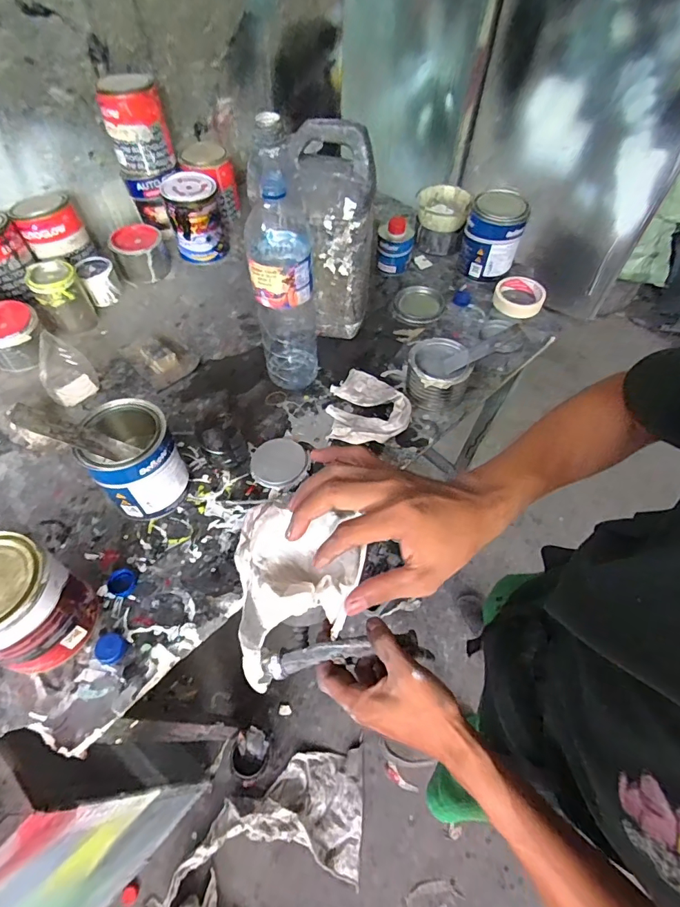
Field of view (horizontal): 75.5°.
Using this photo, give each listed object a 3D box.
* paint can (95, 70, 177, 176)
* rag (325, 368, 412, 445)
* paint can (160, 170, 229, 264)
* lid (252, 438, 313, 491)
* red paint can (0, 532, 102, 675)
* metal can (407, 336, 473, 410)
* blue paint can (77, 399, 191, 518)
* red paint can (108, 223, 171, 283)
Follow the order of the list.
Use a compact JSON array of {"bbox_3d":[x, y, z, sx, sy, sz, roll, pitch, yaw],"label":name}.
[{"bbox_3d":[-0.390,-0.634,0.847,0.113,0.134,0.110,-15,57,-11],"label":"paint can"},{"bbox_3d":[0.047,-0.077,0.702,0.131,0.037,0.141,6,56,3],"label":"rag"},{"bbox_3d":[-0.291,-0.477,0.897,0.108,0.135,0.109,-14,57,-10],"label":"paint can"},{"bbox_3d":[-0.090,0.013,0.653,0.088,0.015,0.083,0,56,-1],"label":"lid"},{"bbox_3d":[-0.337,0.162,0.470,0.099,0.141,0.098,0,56,-1],"label":"red paint can"},{"bbox_3d":[0.157,-0.126,0.714,0.096,0.074,0.103,6,56,3],"label":"metal can"},{"bbox_3d":[-0.267,0.010,0.585,0.099,0.126,0.109,-28,61,-18],"label":"blue paint can"},{"bbox_3d":[-0.398,-0.405,0.883,0.101,0.062,0.094,-19,58,-13],"label":"red paint can"}]

